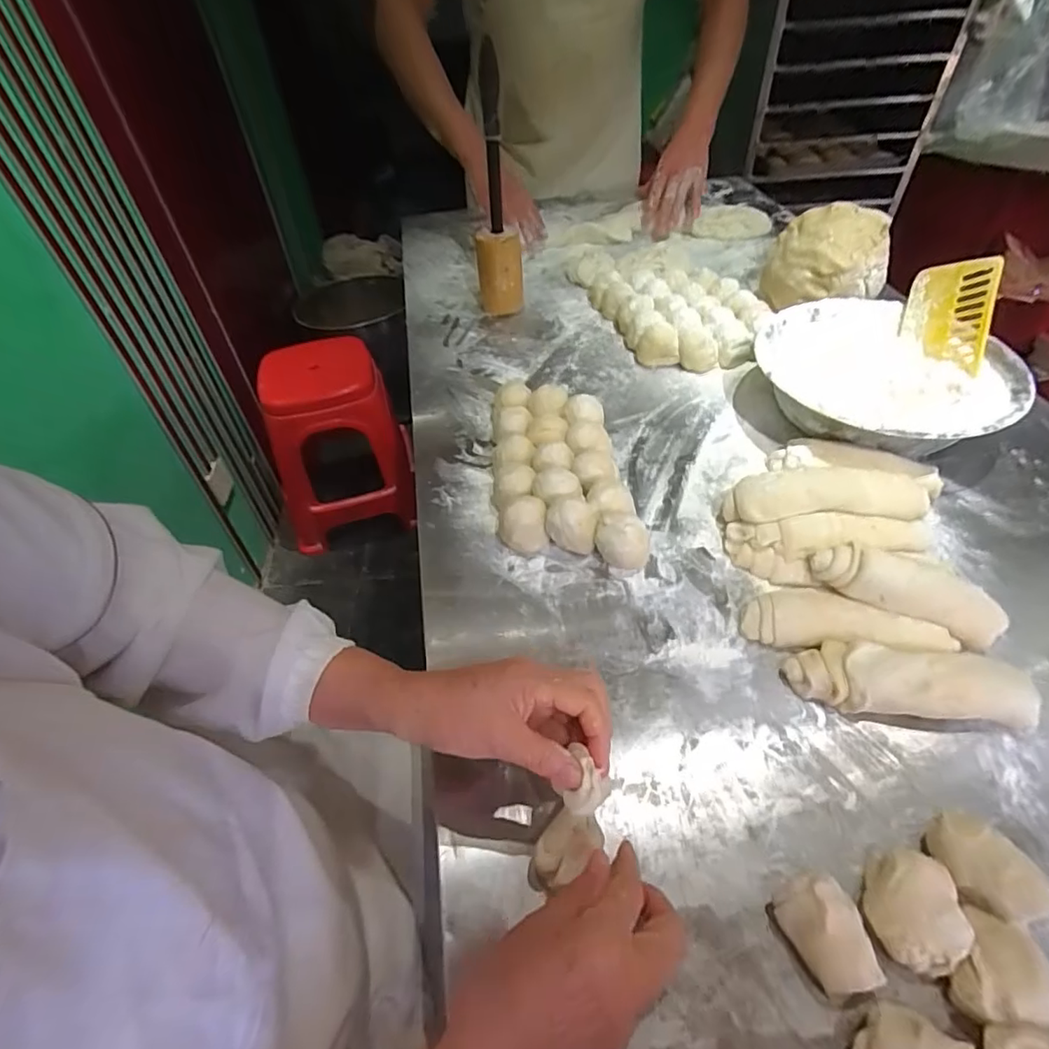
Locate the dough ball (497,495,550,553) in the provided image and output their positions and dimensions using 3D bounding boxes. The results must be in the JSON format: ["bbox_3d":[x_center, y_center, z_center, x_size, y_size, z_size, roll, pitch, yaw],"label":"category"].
[{"bbox_3d":[-0.002,0.000,0.576,0.048,0.050,0.040,-5,47,-1],"label":"dough ball"}]

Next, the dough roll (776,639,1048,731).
[{"bbox_3d":[0.305,0.126,0.450,0.169,0.043,0.058,0,47,4],"label":"dough roll"}]

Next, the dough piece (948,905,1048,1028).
[{"bbox_3d":[0.283,0.266,0.338,0.059,0.031,0.055,0,47,4],"label":"dough piece"}]

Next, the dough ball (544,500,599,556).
[{"bbox_3d":[0.047,0.005,0.566,0.049,0.054,0.039,8,48,11],"label":"dough ball"}]

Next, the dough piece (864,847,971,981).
[{"bbox_3d":[0.247,0.244,0.355,0.052,0.032,0.061,34,57,30],"label":"dough piece"}]

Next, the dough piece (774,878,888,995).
[{"bbox_3d":[0.187,0.255,0.344,0.042,0.039,0.056,-23,50,-16],"label":"dough piece"}]

